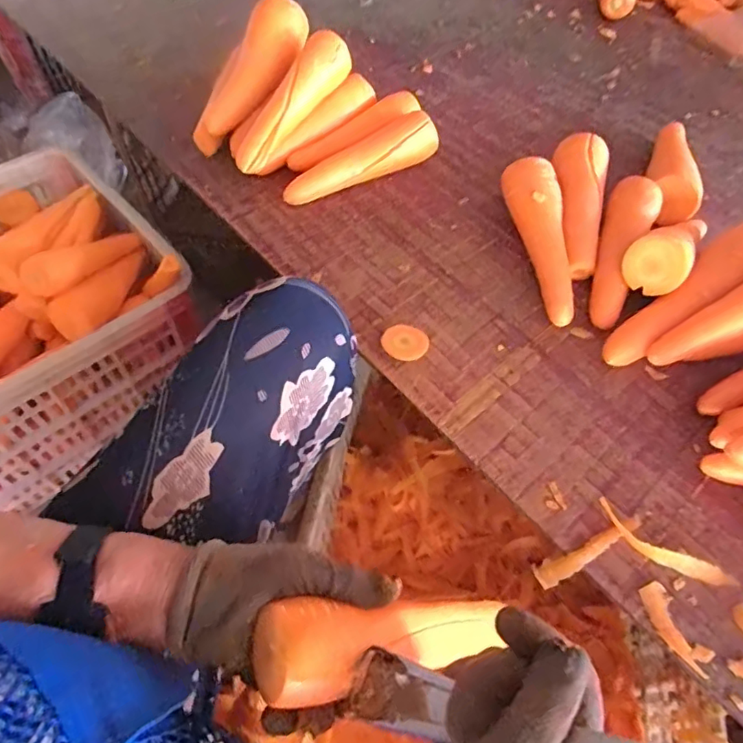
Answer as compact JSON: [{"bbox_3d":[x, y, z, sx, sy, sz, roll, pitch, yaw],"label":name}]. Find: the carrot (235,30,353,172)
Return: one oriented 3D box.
[{"bbox_3d":[-0.096,-0.310,0.622,0.051,0.043,0.197,31,80,17],"label":"carrot"}]

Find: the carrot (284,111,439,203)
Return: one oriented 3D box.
[{"bbox_3d":[-0.015,-0.248,0.630,0.196,0.054,0.045,-26,61,-17],"label":"carrot"}]

